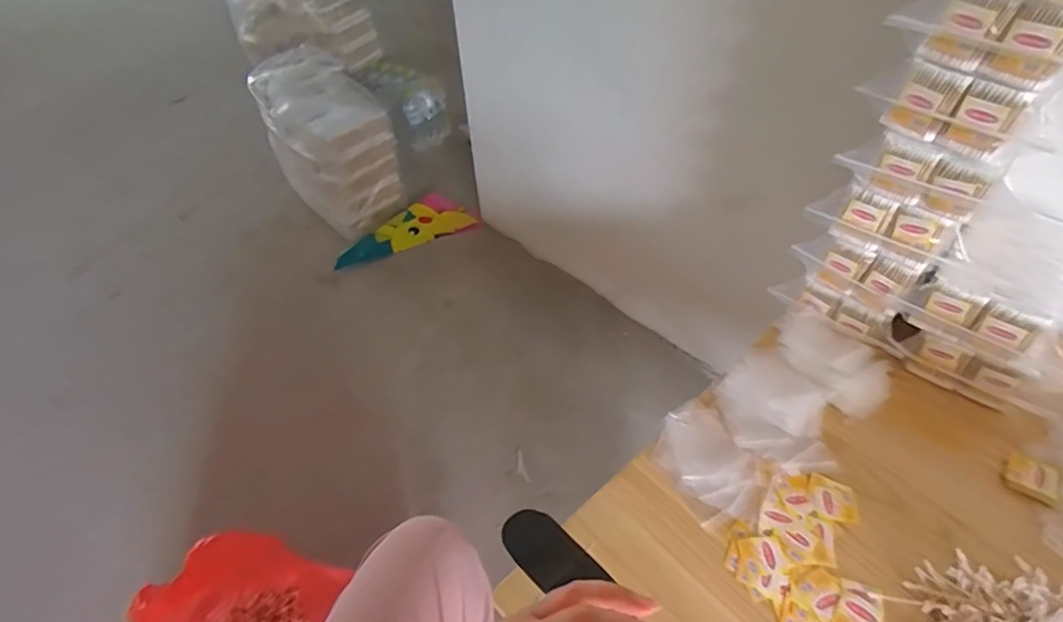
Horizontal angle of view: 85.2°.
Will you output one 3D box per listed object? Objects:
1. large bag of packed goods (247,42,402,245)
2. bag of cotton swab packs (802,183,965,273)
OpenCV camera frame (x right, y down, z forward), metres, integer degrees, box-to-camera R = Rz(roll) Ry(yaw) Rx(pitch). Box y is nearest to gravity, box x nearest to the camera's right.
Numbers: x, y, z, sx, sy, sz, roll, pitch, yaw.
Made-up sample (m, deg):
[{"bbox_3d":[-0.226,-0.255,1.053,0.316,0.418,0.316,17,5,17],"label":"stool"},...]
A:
[{"bbox_3d":[-0.635,-0.531,1.812,0.298,0.373,0.541,-26,50,-20],"label":"large bag of packed goods"},{"bbox_3d":[0.423,-0.104,0.693,0.168,0.070,0.050,19,50,21],"label":"bag of cotton swab packs"}]

